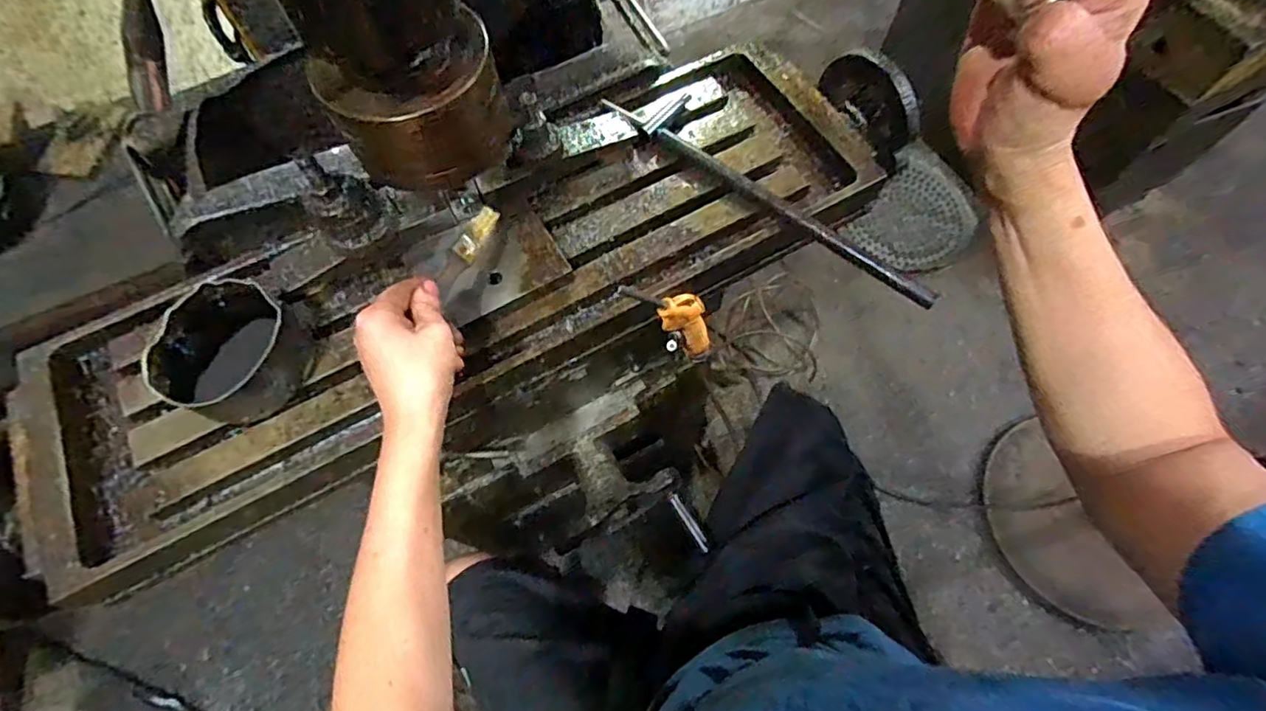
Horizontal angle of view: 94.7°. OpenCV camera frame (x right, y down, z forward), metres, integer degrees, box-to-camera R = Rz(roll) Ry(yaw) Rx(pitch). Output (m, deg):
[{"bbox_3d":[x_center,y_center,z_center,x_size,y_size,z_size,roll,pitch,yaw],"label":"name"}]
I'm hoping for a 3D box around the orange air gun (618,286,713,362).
[{"bbox_3d":[0.047,-0.039,0.574,0.045,0.202,0.027,-19,65,17],"label":"orange air gun"}]

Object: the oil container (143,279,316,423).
[{"bbox_3d":[-0.330,-0.001,0.486,0.108,0.068,0.113,0,65,0],"label":"oil container"}]

